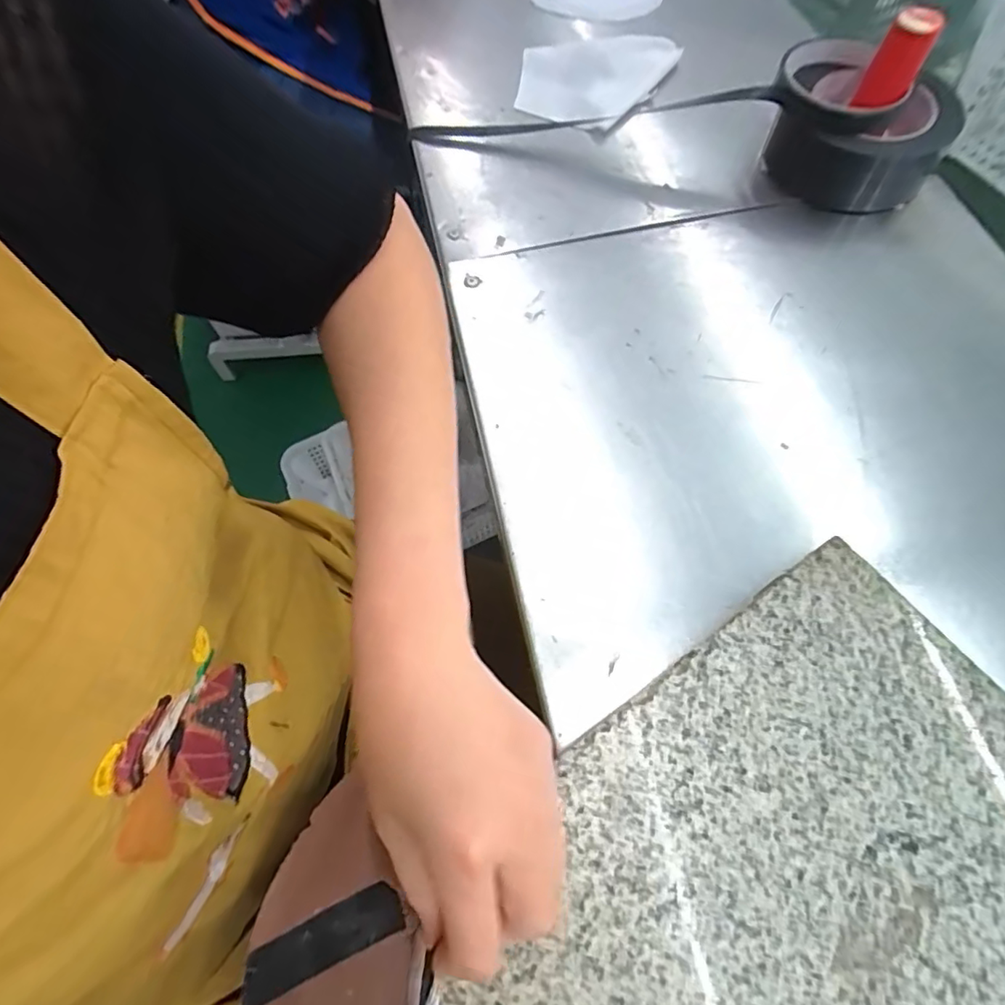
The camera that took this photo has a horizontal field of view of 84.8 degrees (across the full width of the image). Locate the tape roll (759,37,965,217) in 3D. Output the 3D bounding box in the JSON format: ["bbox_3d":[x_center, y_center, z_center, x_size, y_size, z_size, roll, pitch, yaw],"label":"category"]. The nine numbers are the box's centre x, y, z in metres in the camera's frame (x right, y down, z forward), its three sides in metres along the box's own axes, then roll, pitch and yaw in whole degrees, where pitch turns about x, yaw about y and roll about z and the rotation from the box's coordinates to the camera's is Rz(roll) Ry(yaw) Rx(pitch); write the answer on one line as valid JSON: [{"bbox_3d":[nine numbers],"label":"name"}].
[{"bbox_3d":[0.270,-0.288,0.427,0.126,0.065,0.126,0,65,0],"label":"tape roll"}]

